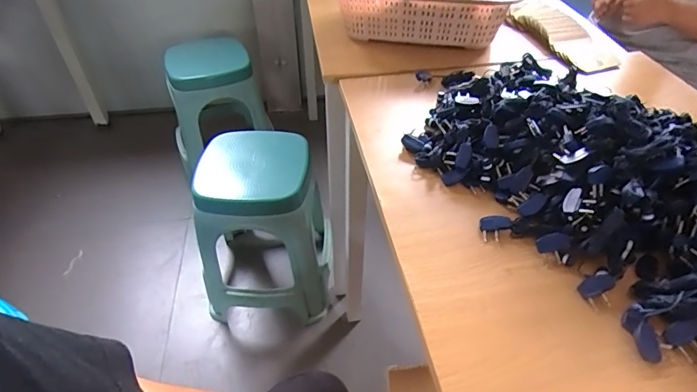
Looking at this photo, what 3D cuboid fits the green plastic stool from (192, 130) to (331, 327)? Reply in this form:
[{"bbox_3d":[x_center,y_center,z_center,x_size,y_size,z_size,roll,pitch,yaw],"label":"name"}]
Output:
[{"bbox_3d":[-0.237,0.082,1.232,0.354,0.446,0.346,2,44,3],"label":"green plastic stool"}]

